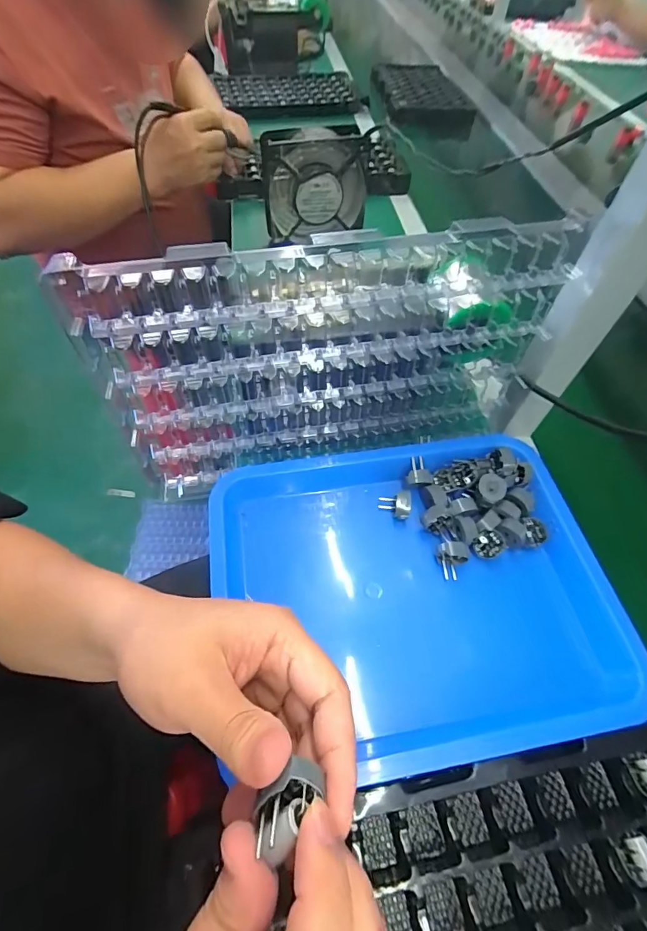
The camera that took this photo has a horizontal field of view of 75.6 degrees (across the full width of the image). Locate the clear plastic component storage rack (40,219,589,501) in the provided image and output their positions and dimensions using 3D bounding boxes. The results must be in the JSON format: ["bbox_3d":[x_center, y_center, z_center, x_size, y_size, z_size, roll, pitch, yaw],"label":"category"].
[{"bbox_3d":[0.008,-0.078,0.353,0.372,0.208,0.047,-12,58,-11],"label":"clear plastic component storage rack"}]

